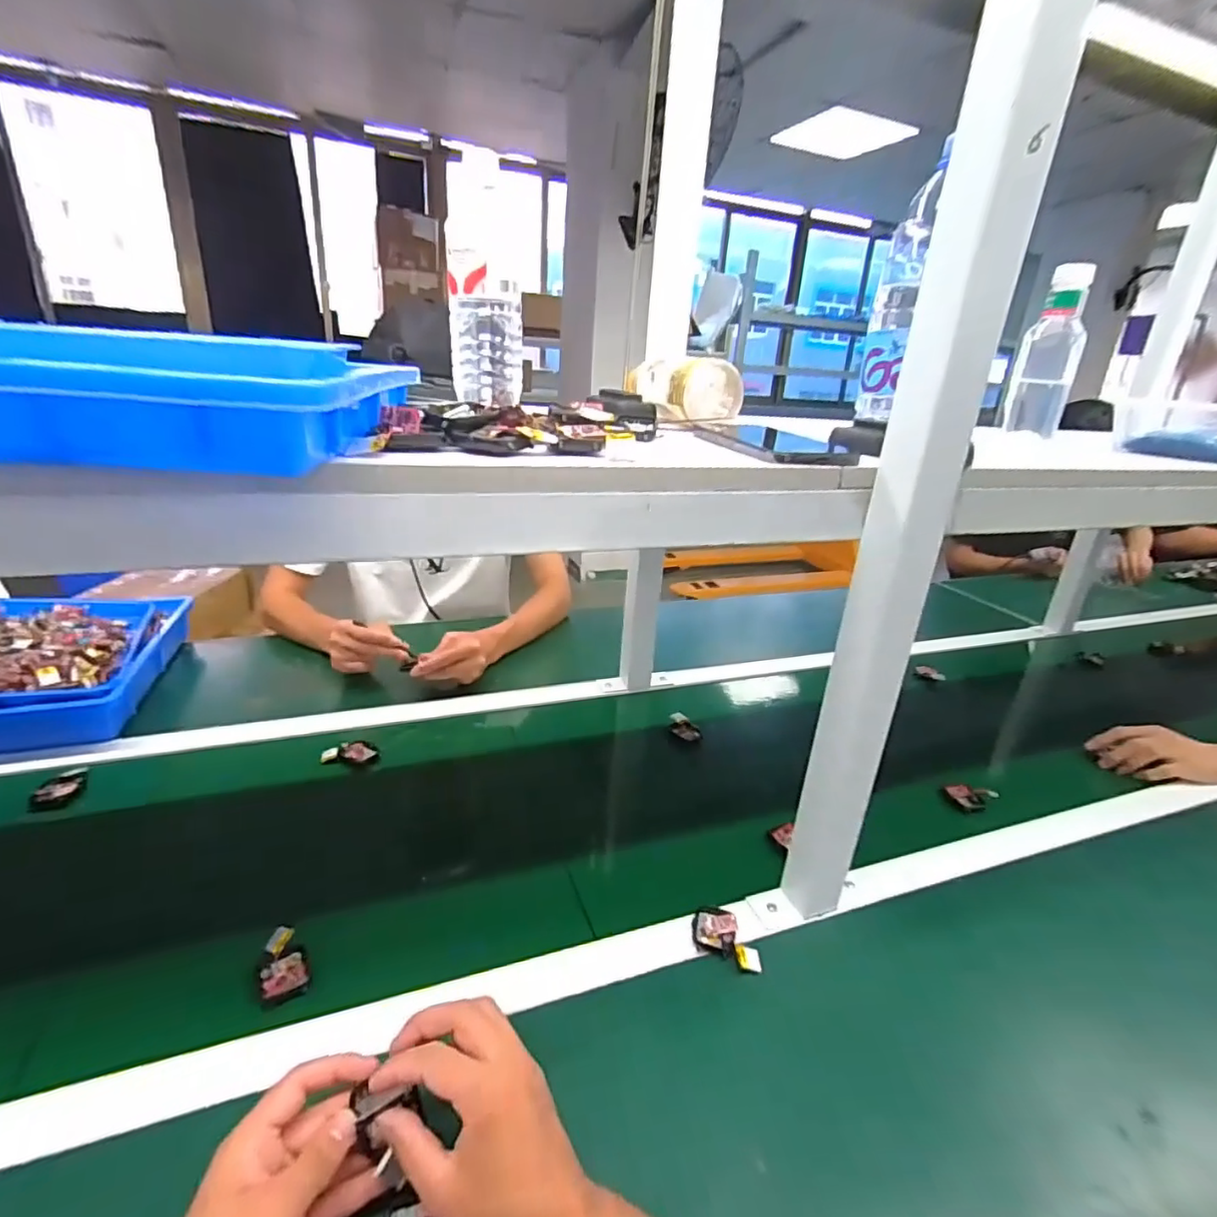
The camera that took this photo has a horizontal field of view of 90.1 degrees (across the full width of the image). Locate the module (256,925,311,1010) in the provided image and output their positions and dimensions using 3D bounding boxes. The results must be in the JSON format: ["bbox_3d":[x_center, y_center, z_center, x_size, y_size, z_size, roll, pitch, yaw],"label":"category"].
[{"bbox_3d":[-0.265,0.290,0.493,0.035,0.023,0.054,-11,27,-32],"label":"module"}]

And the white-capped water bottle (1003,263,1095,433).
[{"bbox_3d":[0.556,-0.322,0.766,0.067,0.189,0.070,18,26,31],"label":"white-capped water bottle"}]

